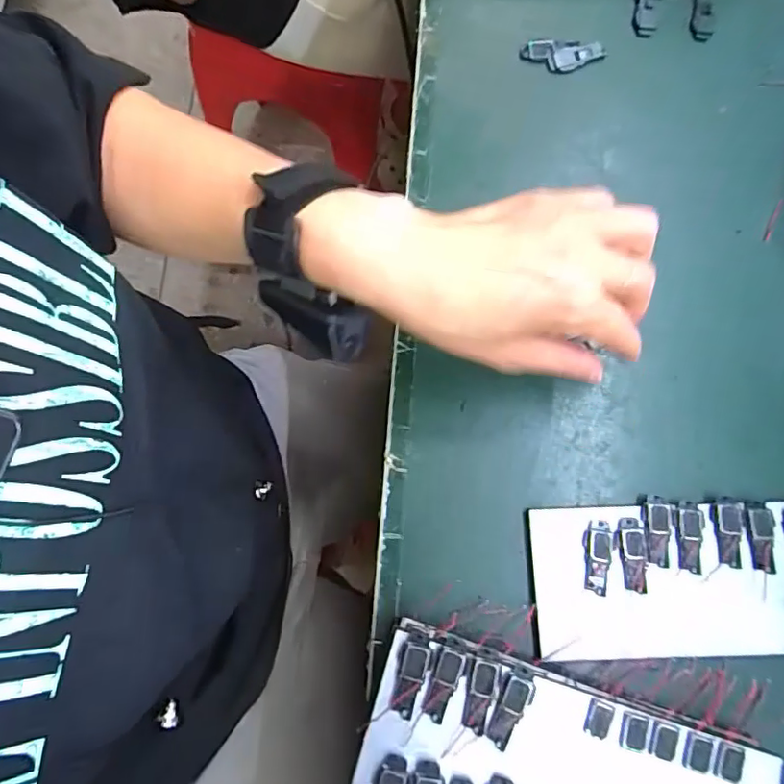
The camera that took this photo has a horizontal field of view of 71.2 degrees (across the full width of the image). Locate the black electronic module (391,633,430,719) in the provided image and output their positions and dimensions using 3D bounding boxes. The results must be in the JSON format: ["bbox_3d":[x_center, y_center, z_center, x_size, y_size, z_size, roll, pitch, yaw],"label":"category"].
[{"bbox_3d":[0.009,0.143,0.274,0.015,0.004,0.038,19,79,3],"label":"black electronic module"}]

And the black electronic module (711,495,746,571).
[{"bbox_3d":[0.189,0.079,0.306,0.016,0.004,0.038,-1,79,-1],"label":"black electronic module"}]

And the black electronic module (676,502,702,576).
[{"bbox_3d":[0.167,0.082,0.307,0.013,0.004,0.038,6,79,1],"label":"black electronic module"}]

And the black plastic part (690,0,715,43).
[{"bbox_3d":[0.221,-0.267,0.387,0.016,0.004,0.041,10,79,1],"label":"black plastic part"}]

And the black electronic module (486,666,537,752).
[{"bbox_3d":[0.060,0.158,0.273,0.015,0.005,0.038,23,79,4],"label":"black electronic module"}]

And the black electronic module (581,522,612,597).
[{"bbox_3d":[0.116,0.092,0.305,0.016,0.004,0.039,5,79,0],"label":"black electronic module"}]

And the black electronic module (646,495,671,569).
[{"bbox_3d":[0.150,0.078,0.306,0.013,0.004,0.038,6,79,1],"label":"black electronic module"}]

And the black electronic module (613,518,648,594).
[{"bbox_3d":[0.134,0.091,0.305,0.016,0.004,0.039,-4,79,-1],"label":"black electronic module"}]

